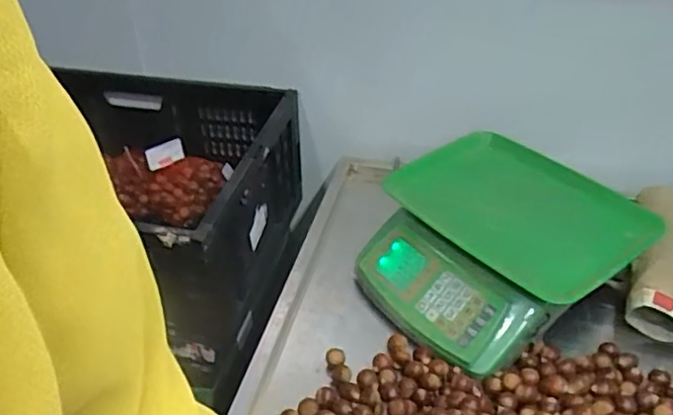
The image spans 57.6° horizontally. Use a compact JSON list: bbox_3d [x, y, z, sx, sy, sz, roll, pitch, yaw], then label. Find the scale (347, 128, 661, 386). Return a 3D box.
[{"bbox_3d":[0.190,0.038,0.796,0.305,0.112,0.328,-27,45,-32],"label":"scale"}]

